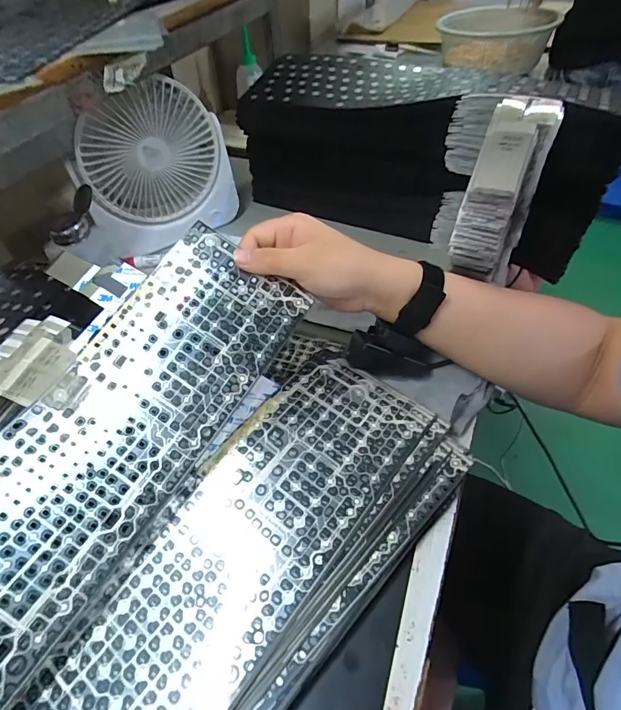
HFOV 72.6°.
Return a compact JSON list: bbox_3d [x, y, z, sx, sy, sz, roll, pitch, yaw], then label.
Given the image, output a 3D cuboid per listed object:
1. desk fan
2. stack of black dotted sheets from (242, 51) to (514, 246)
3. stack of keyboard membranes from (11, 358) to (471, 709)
[{"bbox_3d":[-0.199,-0.225,0.526,0.203,0.183,0.078,-35,55,-23],"label":"desk fan"},{"bbox_3d":[0.071,-0.271,0.556,0.311,0.169,0.131,21,54,21],"label":"stack of black dotted sheets"},{"bbox_3d":[-0.072,0.171,0.284,0.152,0.034,0.435,34,60,29],"label":"stack of keyboard membranes"}]

